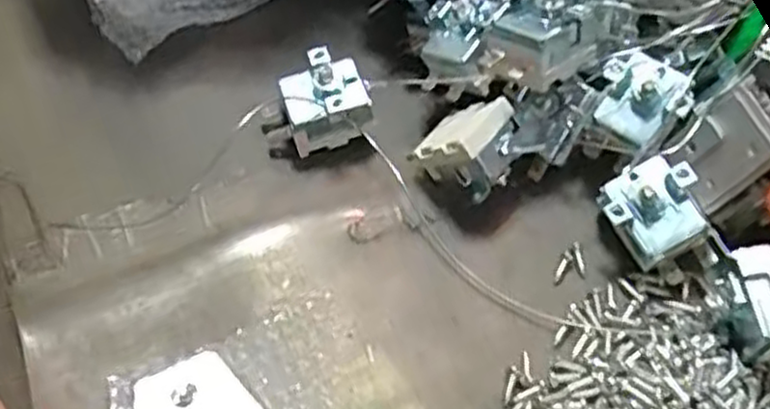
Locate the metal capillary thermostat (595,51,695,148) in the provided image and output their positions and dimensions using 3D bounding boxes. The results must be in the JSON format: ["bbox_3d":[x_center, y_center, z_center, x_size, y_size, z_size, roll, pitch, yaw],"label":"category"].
[{"bbox_3d":[0.105,-0.042,0.316,0.035,0.034,0.020,32,17,19],"label":"metal capillary thermostat"}]

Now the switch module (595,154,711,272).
[{"bbox_3d":[0.106,0.002,0.301,0.035,0.012,0.037,-30,77,9],"label":"switch module"}]

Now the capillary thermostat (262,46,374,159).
[{"bbox_3d":[-0.030,-0.042,0.331,0.044,0.033,0.030,-9,56,-9],"label":"capillary thermostat"}]

